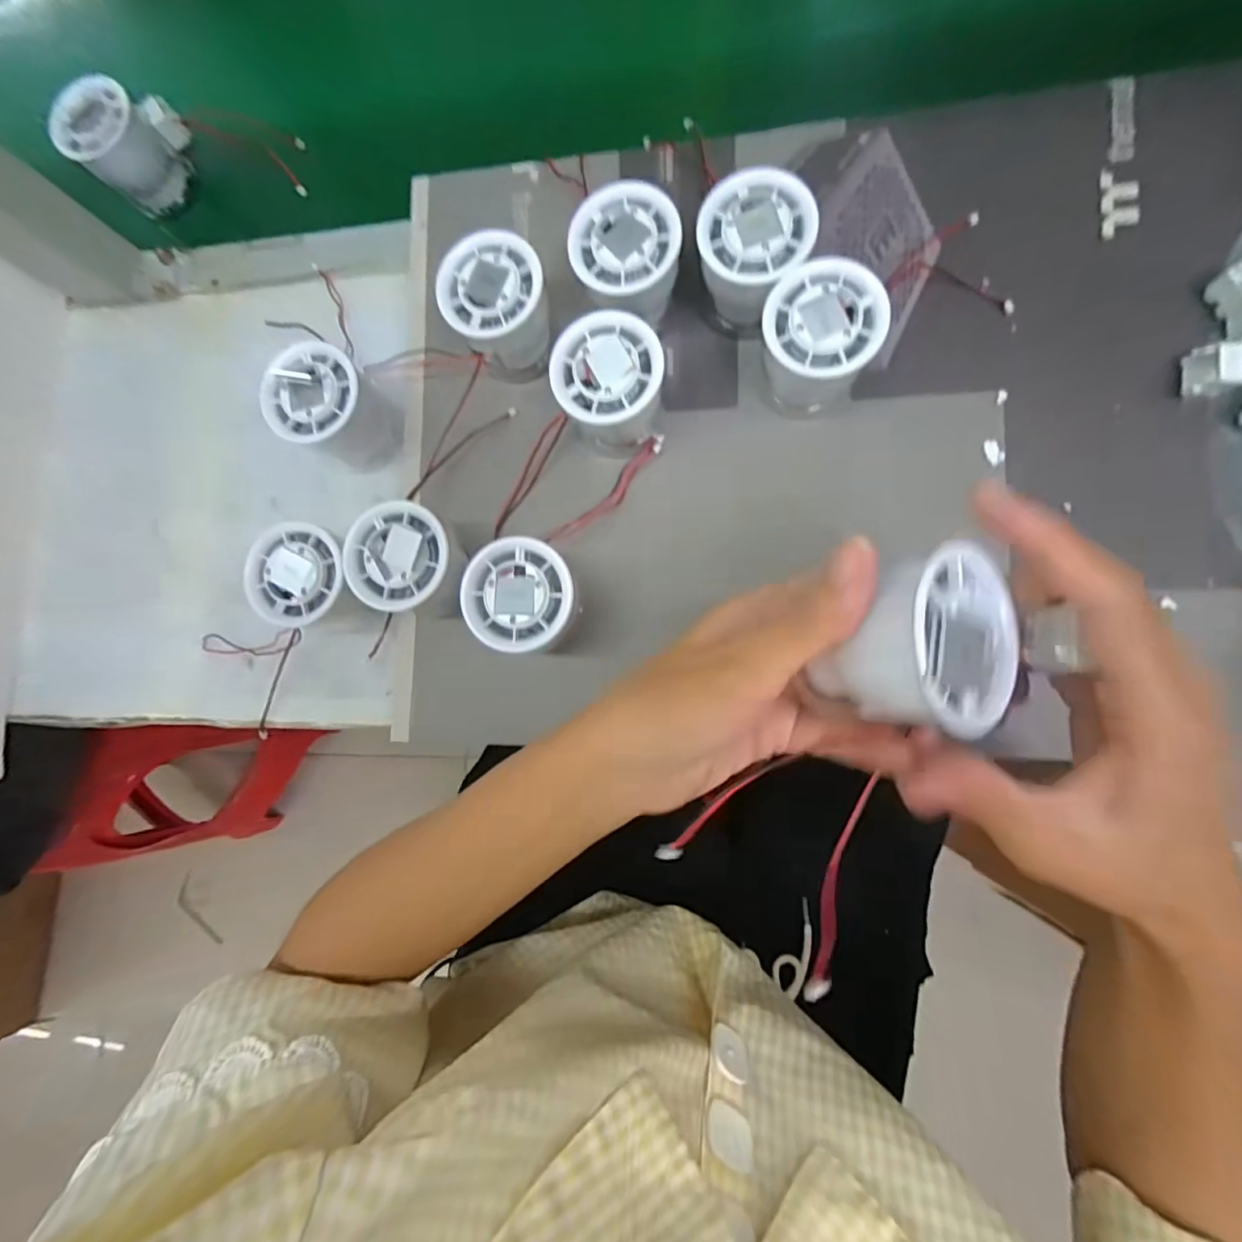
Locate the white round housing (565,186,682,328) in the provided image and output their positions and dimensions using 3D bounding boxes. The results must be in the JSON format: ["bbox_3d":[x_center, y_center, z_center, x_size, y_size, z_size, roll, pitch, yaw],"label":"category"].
[{"bbox_3d":[0.004,-0.196,0.300,0.055,0.052,0.057,-1,85,8],"label":"white round housing"}]

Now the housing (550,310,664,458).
[{"bbox_3d":[-0.003,-0.125,0.302,0.055,0.065,0.061,-5,84,8],"label":"housing"}]

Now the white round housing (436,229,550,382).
[{"bbox_3d":[-0.065,-0.174,0.310,0.055,0.054,0.067,-20,83,6],"label":"white round housing"}]

